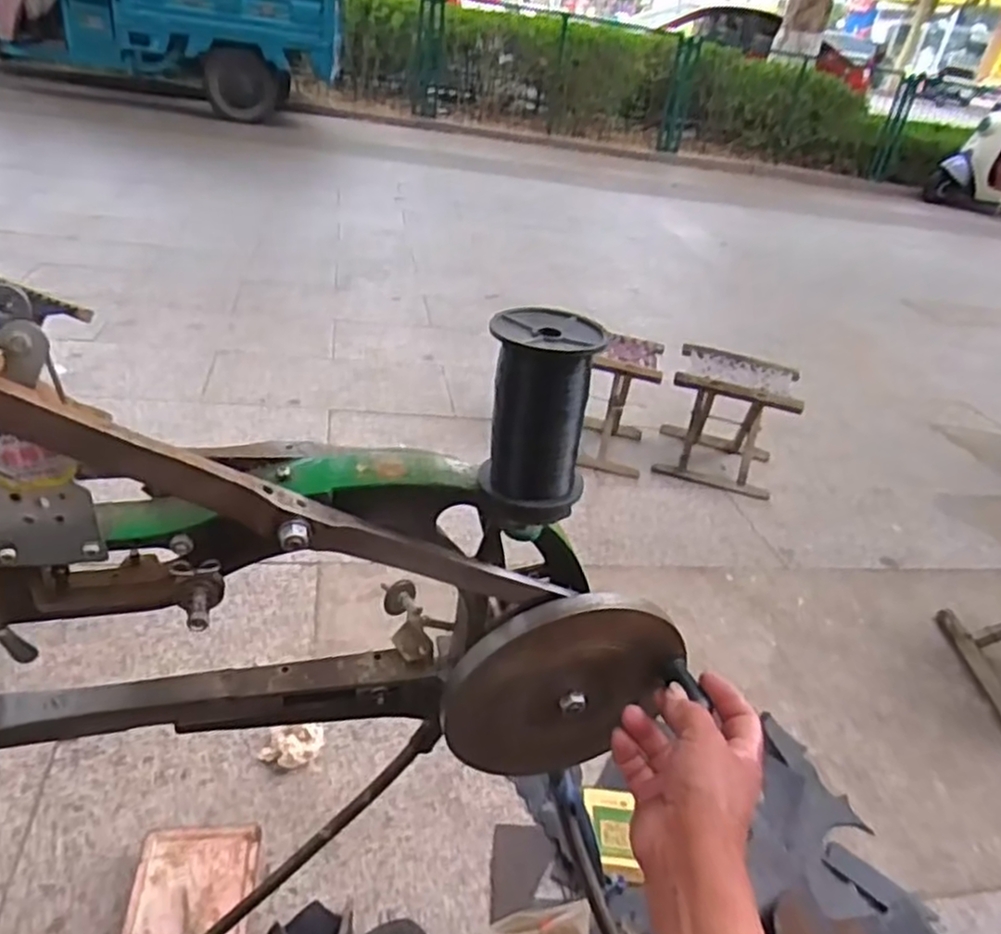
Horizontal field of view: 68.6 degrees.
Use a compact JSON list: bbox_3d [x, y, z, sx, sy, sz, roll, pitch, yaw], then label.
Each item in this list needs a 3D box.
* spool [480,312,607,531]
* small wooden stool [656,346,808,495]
[{"bbox_3d":[0.020,-0.025,0.391,0.053,0.104,0.050,6,33,-7],"label":"spool"},{"bbox_3d":[0.520,-0.116,1.694,0.257,0.234,0.246,16,34,14],"label":"small wooden stool"}]

